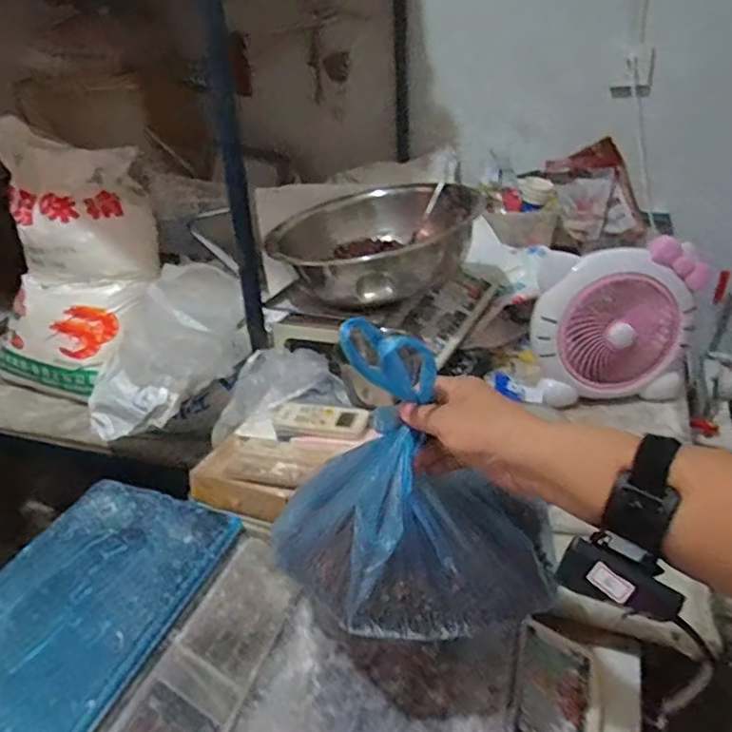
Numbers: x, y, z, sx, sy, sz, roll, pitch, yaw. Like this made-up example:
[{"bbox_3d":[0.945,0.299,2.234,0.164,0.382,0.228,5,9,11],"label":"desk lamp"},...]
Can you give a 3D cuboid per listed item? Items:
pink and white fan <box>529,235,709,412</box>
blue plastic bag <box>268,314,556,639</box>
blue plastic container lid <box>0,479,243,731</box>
[{"bbox_3d":[0.392,-0.063,0.968,0.255,0.235,0.084,-5,31,-1],"label":"pink and white fan"},{"bbox_3d":[0.032,0.088,0.469,0.234,0.225,0.124,-2,31,4],"label":"blue plastic bag"},{"bbox_3d":[-0.315,0.257,0.683,0.225,0.019,0.316,9,33,21],"label":"blue plastic container lid"}]

